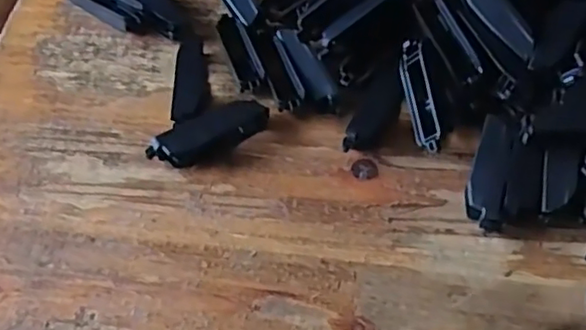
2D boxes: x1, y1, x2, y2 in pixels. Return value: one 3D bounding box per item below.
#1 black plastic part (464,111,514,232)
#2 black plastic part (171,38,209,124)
[{"bbox_3d":[0.112,0.005,0.353,0.021,0.018,0.074,12,58,10],"label":"black plastic part"},{"bbox_3d":[-0.065,-0.054,0.397,0.019,0.020,0.068,-2,57,1],"label":"black plastic part"}]

